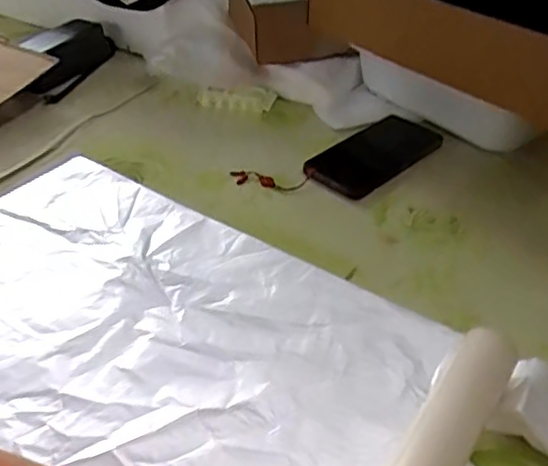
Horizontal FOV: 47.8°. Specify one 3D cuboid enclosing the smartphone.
[{"bbox_3d":[0.113,-0.088,0.679,0.074,0.014,0.172,31,48,32],"label":"smartphone"}]

